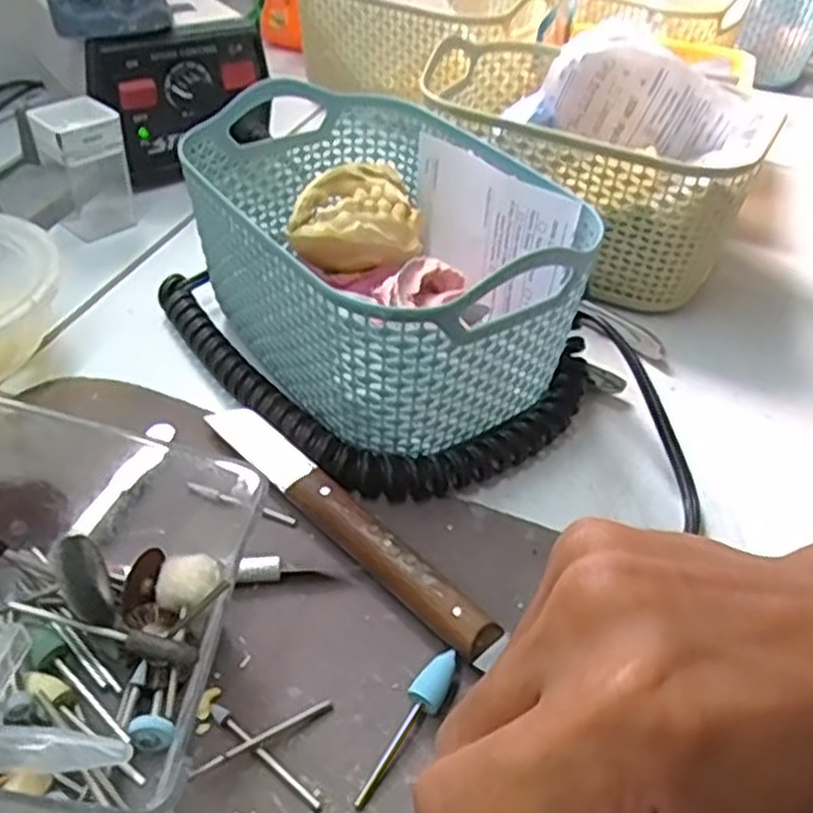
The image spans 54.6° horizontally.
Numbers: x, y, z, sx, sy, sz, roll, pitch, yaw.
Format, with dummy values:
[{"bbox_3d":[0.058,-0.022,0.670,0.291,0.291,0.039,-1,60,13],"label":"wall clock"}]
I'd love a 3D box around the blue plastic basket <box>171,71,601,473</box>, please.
[{"bbox_3d":[-0.011,-0.059,0.335,0.110,0.083,0.167,-23,49,-29],"label":"blue plastic basket"}]

